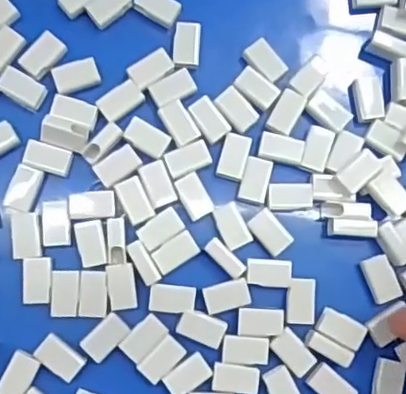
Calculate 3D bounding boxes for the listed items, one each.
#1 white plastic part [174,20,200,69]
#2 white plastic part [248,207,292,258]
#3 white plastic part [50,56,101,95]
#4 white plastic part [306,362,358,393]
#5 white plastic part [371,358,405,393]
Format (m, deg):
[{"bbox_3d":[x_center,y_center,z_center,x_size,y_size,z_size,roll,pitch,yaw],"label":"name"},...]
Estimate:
[{"bbox_3d":[-0.006,-0.061,0.252,0.010,0.004,0.018,3,83,-4],"label":"white plastic part"},{"bbox_3d":[0.027,0.013,0.244,0.011,0.004,0.017,-39,88,-7],"label":"white plastic part"},{"bbox_3d":[-0.050,-0.048,0.250,0.017,0.004,0.011,-19,85,-6],"label":"white plastic part"},{"bbox_3d":[0.050,0.072,0.240,0.018,0.004,0.011,40,83,1],"label":"white plastic part"},{"bbox_3d":[0.072,0.071,0.242,0.011,0.005,0.018,11,83,-3],"label":"white plastic part"}]

